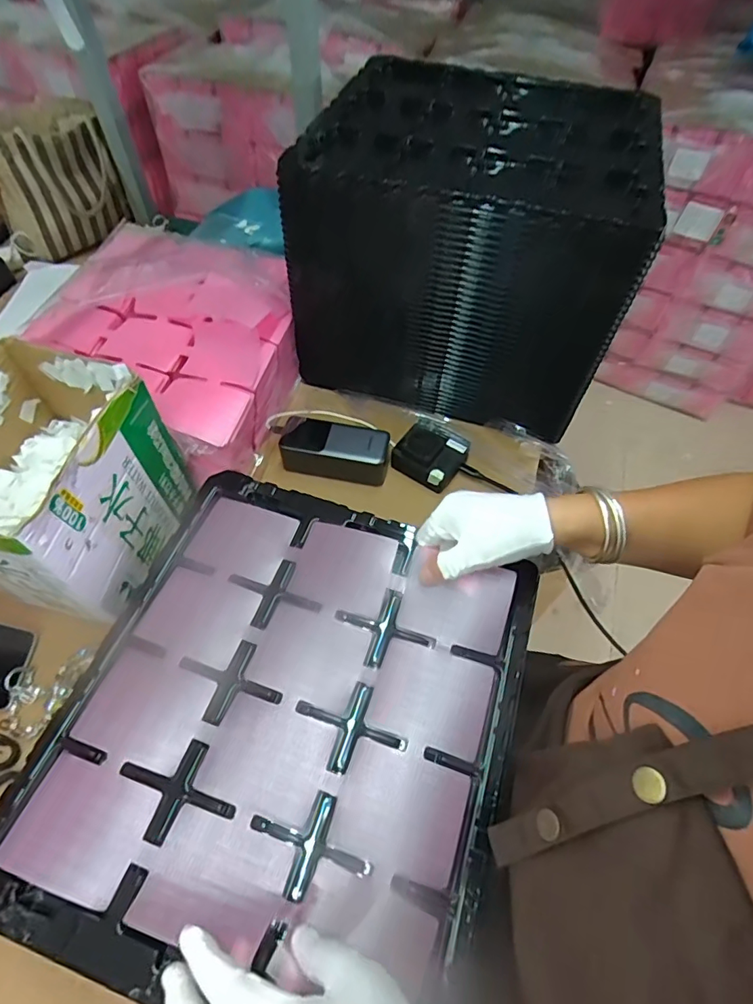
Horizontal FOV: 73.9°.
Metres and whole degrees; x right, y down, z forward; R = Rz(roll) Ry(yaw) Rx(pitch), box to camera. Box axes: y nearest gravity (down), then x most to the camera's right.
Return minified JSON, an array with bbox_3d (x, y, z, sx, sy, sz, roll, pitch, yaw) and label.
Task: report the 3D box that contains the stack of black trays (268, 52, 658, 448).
[{"bbox_3d":[0.124,-0.336,0.666,0.386,0.291,0.351,15,57,7],"label":"stack of black trays"}]

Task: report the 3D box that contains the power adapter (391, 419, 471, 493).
[{"bbox_3d":[0.070,-0.061,0.632,0.081,0.037,0.078,33,61,17],"label":"power adapter"}]

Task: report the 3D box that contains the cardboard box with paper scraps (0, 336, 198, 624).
[{"bbox_3d":[-0.299,-0.015,0.480,0.154,0.171,0.178,15,57,7],"label":"cardboard box with paper scraps"}]

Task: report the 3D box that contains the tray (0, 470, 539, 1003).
[{"bbox_3d":[-0.069,0.156,0.392,0.335,0.030,0.359,15,57,10],"label":"tray"}]

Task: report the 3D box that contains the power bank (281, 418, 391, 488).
[{"bbox_3d":[-0.050,-0.063,0.628,0.129,0.060,0.062,9,57,3],"label":"power bank"}]

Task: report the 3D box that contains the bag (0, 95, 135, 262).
[{"bbox_3d":[-0.534,-0.531,0.824,0.189,0.162,0.148,-27,62,-19],"label":"bag"}]

